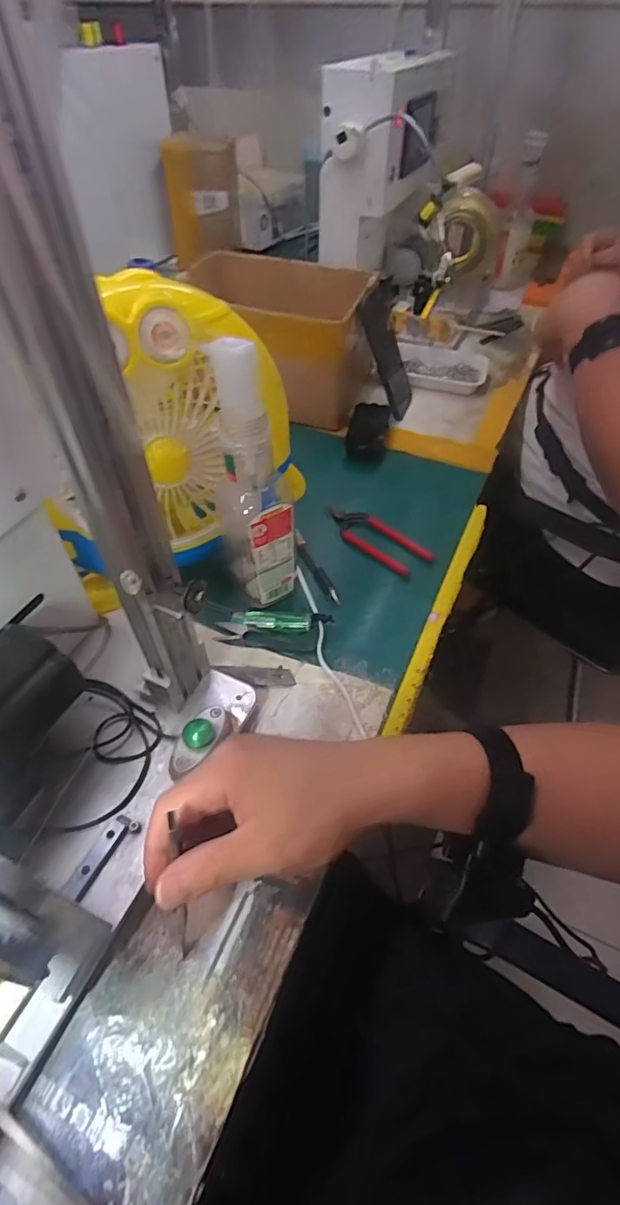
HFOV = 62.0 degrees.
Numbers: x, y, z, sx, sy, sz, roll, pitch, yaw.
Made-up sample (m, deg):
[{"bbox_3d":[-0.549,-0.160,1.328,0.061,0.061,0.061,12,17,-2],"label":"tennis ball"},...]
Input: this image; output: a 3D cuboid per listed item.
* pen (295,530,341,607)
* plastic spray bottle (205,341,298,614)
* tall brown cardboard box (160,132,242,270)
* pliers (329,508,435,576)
[{"bbox_3d":[0.005,-0.039,0.556,0.013,0.007,0.119,-18,53,-15],"label":"pen"},{"bbox_3d":[-0.048,-0.096,0.444,0.055,0.237,0.052,-21,54,-17],"label":"plastic spray bottle"},{"bbox_3d":[-0.225,-0.855,1.101,0.147,0.206,0.108,-5,50,-5],"label":"tall brown cardboard box"},{"bbox_3d":[0.072,-0.077,0.580,0.046,0.021,0.143,-33,58,-25],"label":"pliers"}]

